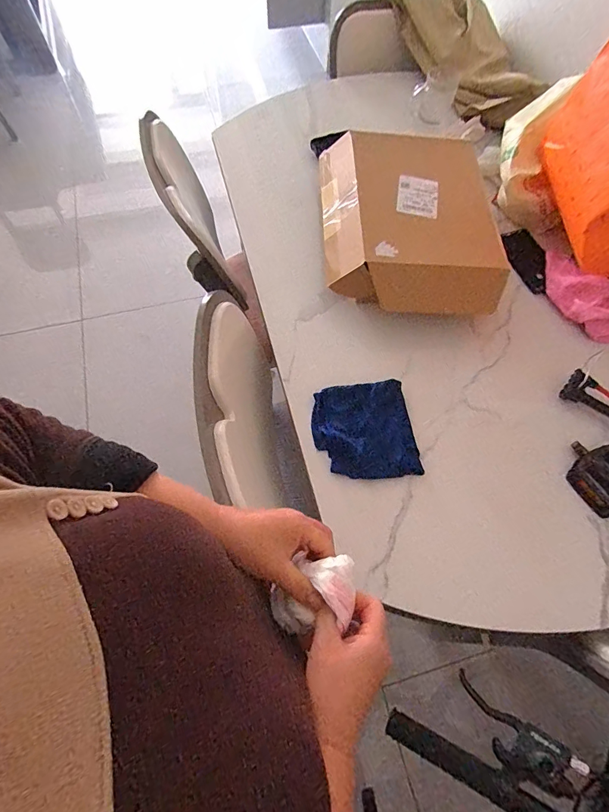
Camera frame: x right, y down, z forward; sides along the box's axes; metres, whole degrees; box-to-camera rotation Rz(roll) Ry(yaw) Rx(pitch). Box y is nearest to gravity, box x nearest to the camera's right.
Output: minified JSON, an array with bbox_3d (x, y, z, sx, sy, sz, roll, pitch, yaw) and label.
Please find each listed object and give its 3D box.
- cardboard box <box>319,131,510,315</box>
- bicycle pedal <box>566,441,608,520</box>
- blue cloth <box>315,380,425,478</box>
[{"bbox_3d":[0.203,-0.348,0.782,0.332,0.106,0.379,2,65,-1],"label":"cardboard box"},{"bbox_3d":[0.462,0.105,0.626,0.100,0.028,0.108,-24,68,-12],"label":"bicycle pedal"},{"bbox_3d":[0.093,0.039,0.641,0.153,0.023,0.150,-6,65,-4],"label":"blue cloth"}]

